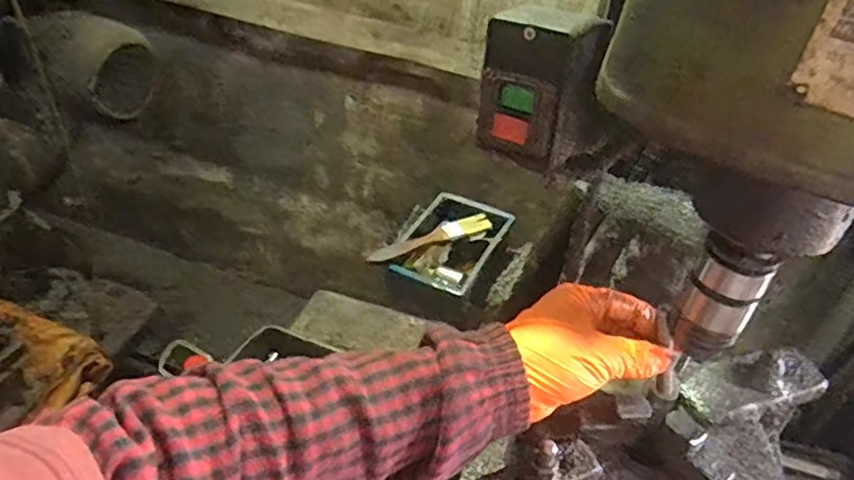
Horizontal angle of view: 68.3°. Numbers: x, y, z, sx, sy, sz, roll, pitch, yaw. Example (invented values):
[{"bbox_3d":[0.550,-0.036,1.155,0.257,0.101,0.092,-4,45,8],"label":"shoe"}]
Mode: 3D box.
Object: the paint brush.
[{"bbox_3d":[0.005,-0.002,0.690,0.156,0.014,0.022,-19,47,-28],"label":"paint brush"}]

